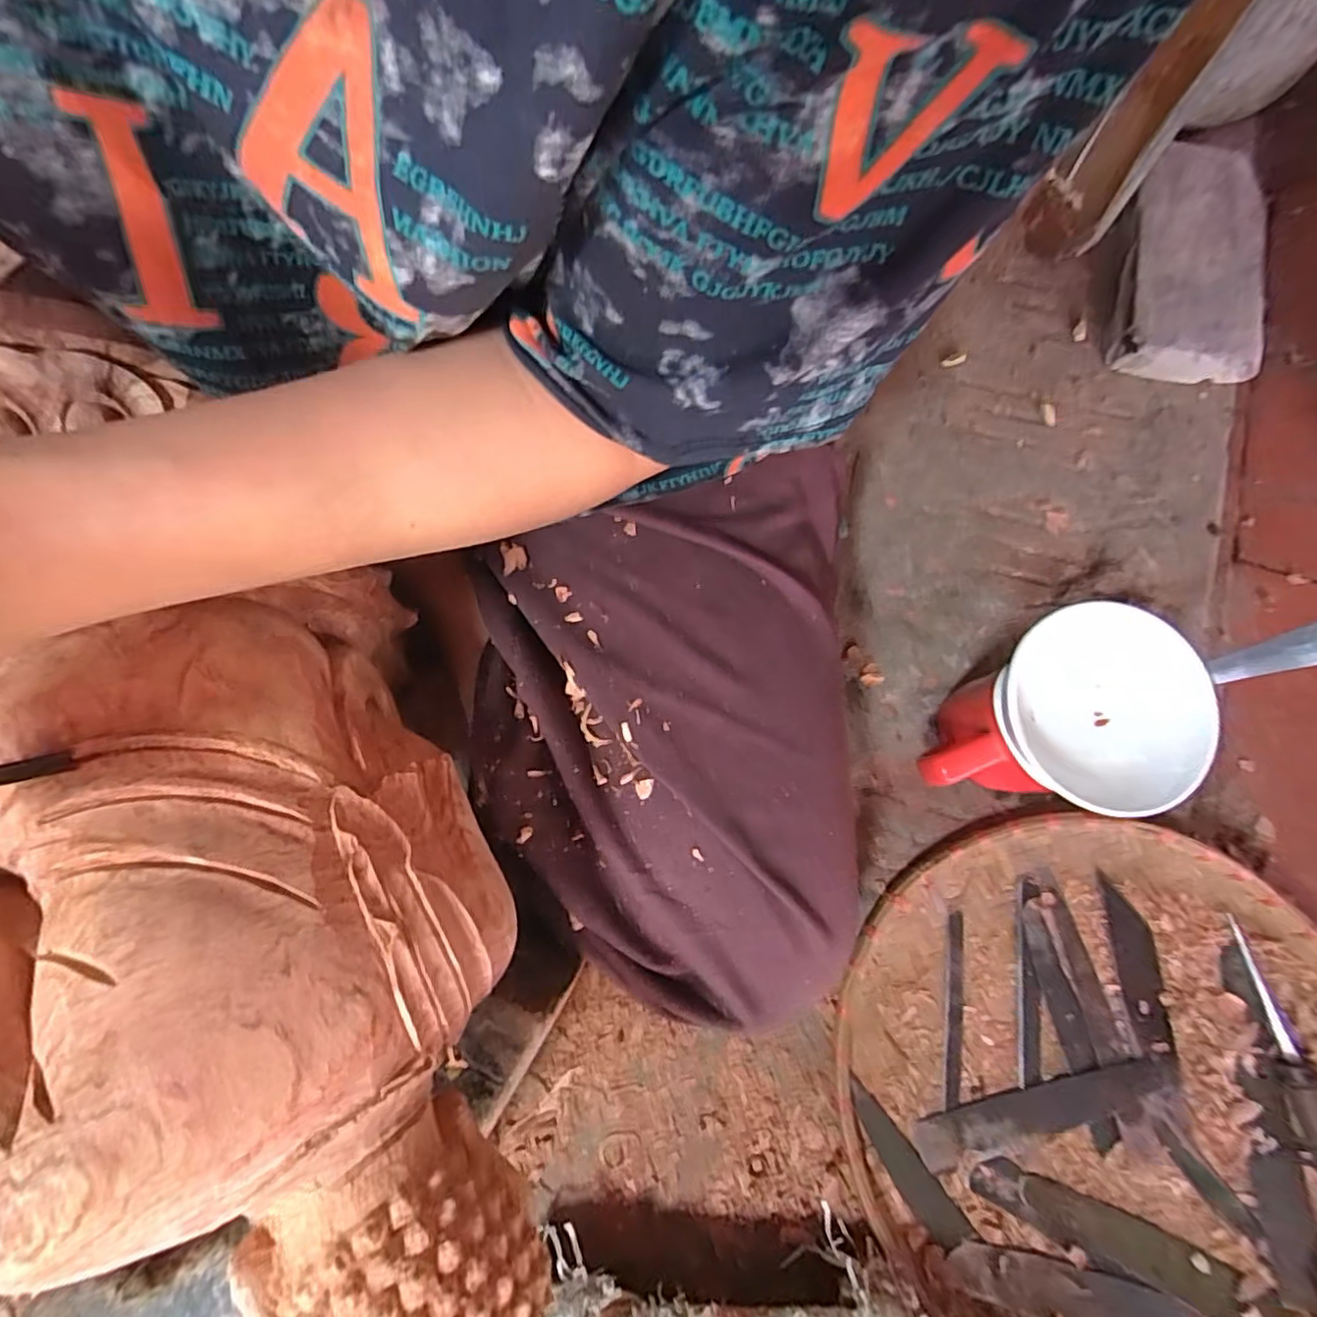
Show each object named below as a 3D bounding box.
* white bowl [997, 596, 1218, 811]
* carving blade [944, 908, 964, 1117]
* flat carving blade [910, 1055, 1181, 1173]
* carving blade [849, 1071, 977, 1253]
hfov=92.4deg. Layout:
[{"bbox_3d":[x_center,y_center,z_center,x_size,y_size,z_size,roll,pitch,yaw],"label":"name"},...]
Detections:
[{"bbox_3d":[0.210,0.029,0.313,0.087,0.056,0.092,2,76,2],"label":"white bowl"},{"bbox_3d":[0.171,0.202,0.365,0.010,0.005,0.102,7,76,4],"label":"carving blade"},{"bbox_3d":[0.213,0.248,0.345,0.147,0.008,0.024,-16,76,-2],"label":"flat carving blade"},{"bbox_3d":[0.132,0.274,0.343,0.020,0.004,0.088,-34,75,-7],"label":"carving blade"}]

